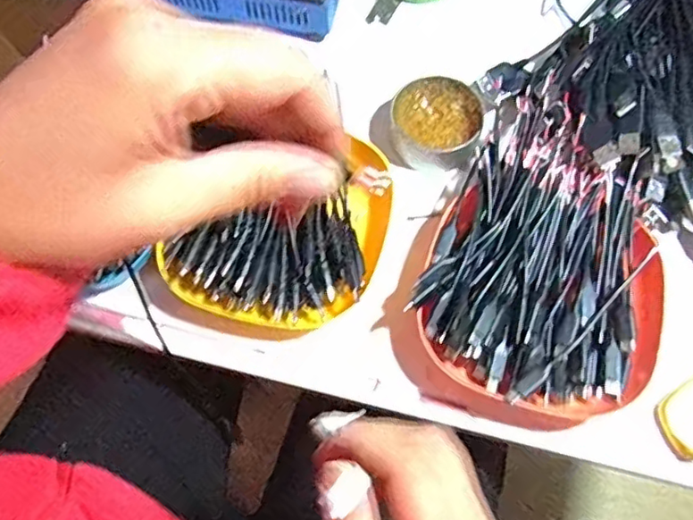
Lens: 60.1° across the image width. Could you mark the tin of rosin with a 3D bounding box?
[{"bbox_3d":[0.061,-0.094,0.423,0.059,0.026,0.065,32,73,13],"label":"tin of rosin"}]

